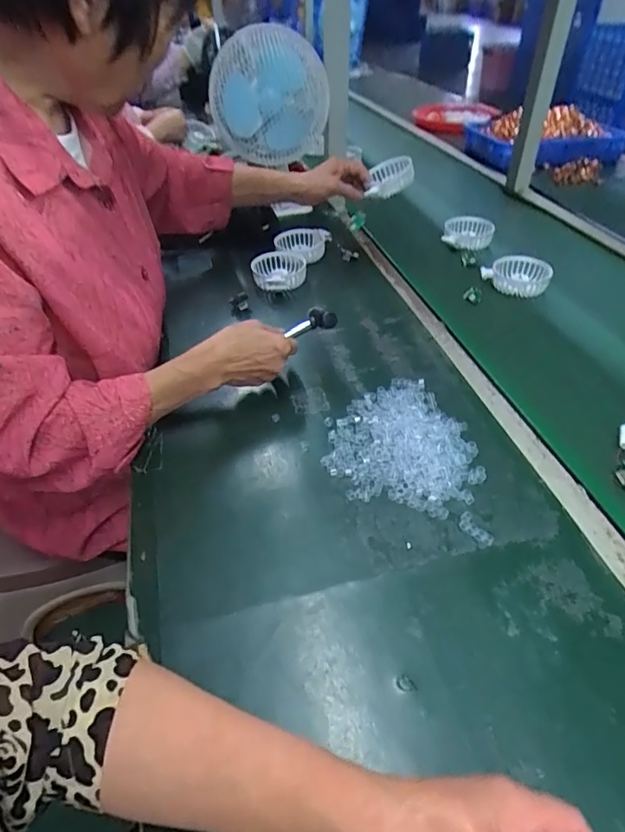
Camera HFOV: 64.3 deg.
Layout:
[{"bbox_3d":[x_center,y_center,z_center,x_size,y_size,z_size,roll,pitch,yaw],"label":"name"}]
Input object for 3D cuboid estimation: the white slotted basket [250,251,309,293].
[{"bbox_3d":[-0.057,-0.249,0.843,0.091,0.032,0.106,-9,43,-8],"label":"white slotted basket"}]

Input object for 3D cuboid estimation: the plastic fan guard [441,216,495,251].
[{"bbox_3d":[0.294,-0.345,0.936,0.088,0.034,0.081,12,44,14],"label":"plastic fan guard"}]

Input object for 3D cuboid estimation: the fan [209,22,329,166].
[{"bbox_3d":[-0.085,-0.626,0.984,0.224,0.214,0.143,-8,43,-4],"label":"fan"}]

